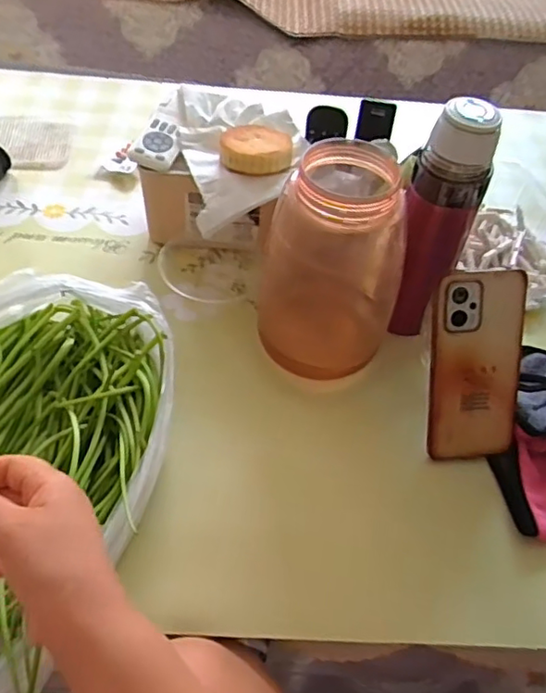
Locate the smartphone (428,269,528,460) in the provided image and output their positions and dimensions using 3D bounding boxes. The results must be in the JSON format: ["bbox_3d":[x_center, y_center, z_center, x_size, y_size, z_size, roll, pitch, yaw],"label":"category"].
[{"bbox_3d":[0.170,0.018,0.489,0.074,0.161,0.008,-4,18,-2],"label":"smartphone"}]

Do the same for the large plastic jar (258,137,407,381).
[{"bbox_3d":[0.061,-0.079,0.530,0.119,0.201,0.114,18,52,10],"label":"large plastic jar"}]

